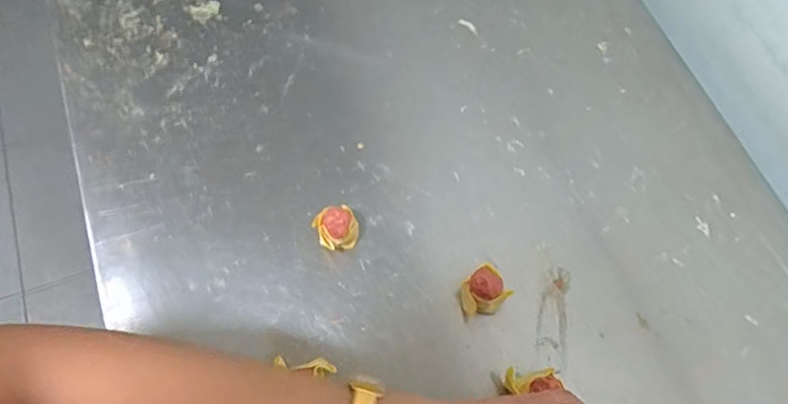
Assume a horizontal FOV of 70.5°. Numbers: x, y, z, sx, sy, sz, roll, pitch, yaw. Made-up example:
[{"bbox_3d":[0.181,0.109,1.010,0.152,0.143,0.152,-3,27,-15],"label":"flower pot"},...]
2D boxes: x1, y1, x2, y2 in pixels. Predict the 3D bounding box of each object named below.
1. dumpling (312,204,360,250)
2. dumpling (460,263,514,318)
[{"bbox_3d":[-0.050,0.023,0.482,0.034,0.033,0.034,-22,71,-11],"label":"dumpling"},{"bbox_3d":[0.075,0.075,0.462,0.035,0.040,0.034,1,68,-2],"label":"dumpling"}]

